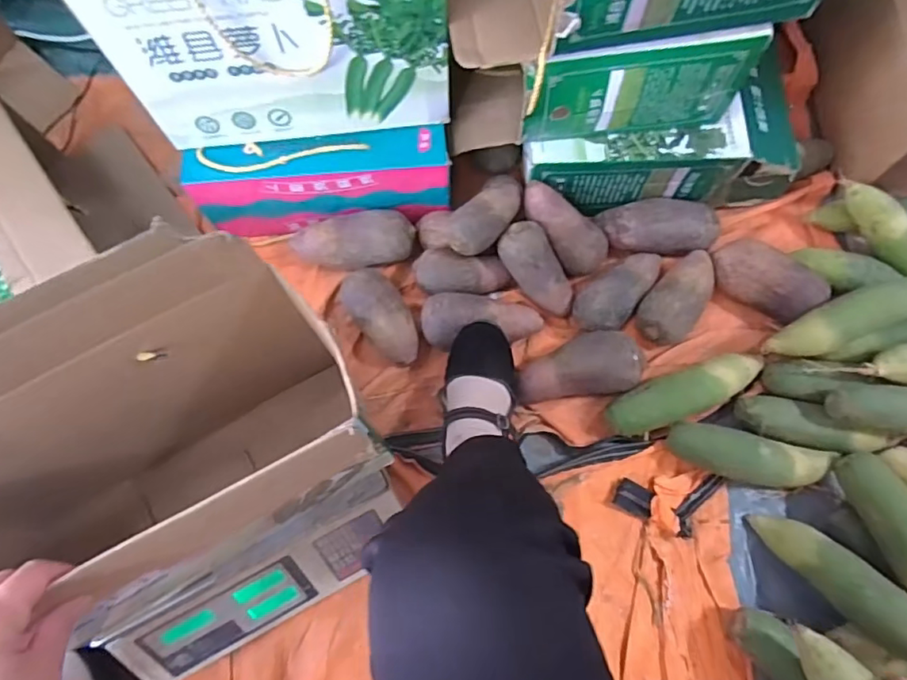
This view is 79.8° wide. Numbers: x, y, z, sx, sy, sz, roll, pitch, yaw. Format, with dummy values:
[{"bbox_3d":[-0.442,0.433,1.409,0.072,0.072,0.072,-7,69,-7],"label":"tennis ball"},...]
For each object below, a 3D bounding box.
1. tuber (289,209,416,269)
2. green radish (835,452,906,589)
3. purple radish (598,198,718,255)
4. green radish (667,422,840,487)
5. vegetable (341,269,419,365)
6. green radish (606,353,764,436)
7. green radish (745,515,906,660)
[{"bbox_3d":[-0.137,-0.137,0.743,0.164,0.061,0.073,2,73,2],"label":"tuber"},{"bbox_3d":[0.489,0.213,0.585,0.053,0.045,0.197,-13,56,-3],"label":"green radish"},{"bbox_3d":[0.285,-0.163,0.749,0.160,0.062,0.069,11,73,4],"label":"purple radish"},{"bbox_3d":[0.364,0.146,0.663,0.195,0.054,0.058,11,73,4],"label":"green radish"},{"bbox_3d":[-0.091,-0.030,0.722,0.068,0.064,0.137,-36,76,-10],"label":"vegetable"},{"bbox_3d":[0.296,0.068,0.694,0.204,0.049,0.057,-20,74,-5],"label":"green radish"},{"bbox_3d":[0.426,0.262,0.593,0.053,0.047,0.206,-36,38,-10],"label":"green radish"}]

